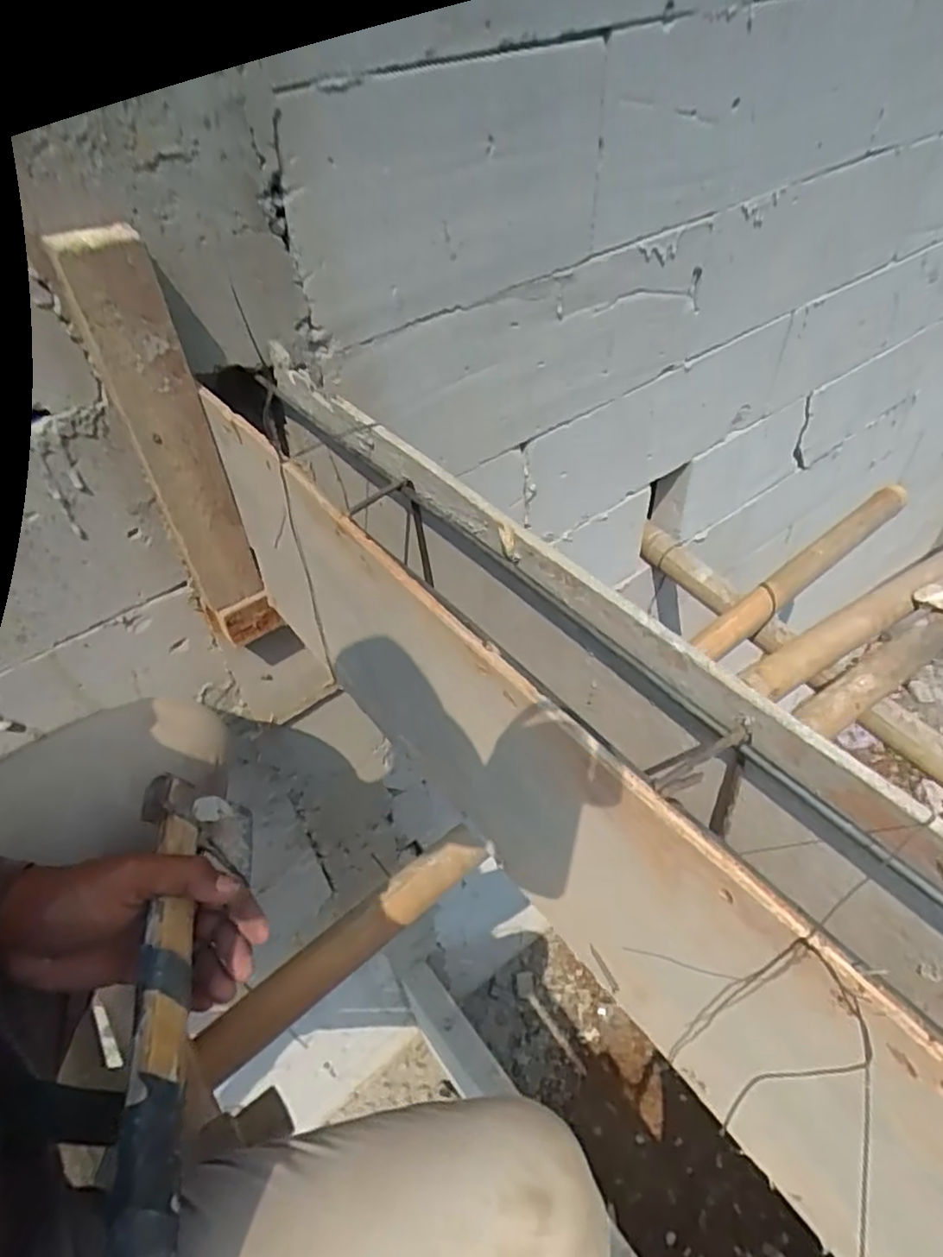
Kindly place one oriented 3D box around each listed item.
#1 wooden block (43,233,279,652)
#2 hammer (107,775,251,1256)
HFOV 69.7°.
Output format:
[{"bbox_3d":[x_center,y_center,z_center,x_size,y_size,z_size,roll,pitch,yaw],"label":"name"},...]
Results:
[{"bbox_3d":[-0.257,-0.135,0.604,0.052,0.394,0.063,29,55,27],"label":"wooden block"},{"bbox_3d":[-0.167,0.225,0.377,0.043,0.077,0.323,-10,41,-6],"label":"hammer"}]

